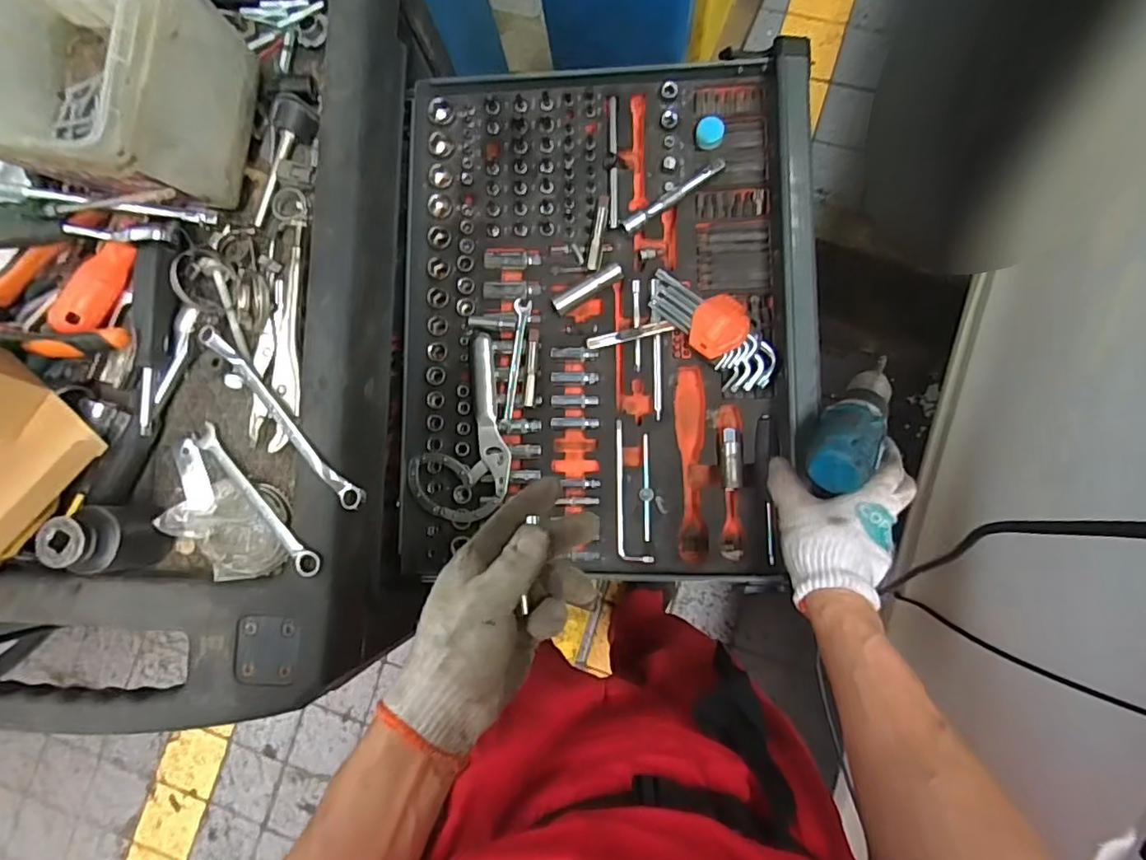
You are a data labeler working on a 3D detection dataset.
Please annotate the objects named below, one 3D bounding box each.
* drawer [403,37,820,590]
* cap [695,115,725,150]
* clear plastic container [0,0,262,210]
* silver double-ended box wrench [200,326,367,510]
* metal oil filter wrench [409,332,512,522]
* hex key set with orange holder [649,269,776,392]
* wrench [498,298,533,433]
[{"bbox_3d":[0.031,-0.113,0.600,0.411,0.063,0.530,0,85,5],"label":"drawer"},{"bbox_3d":[0.145,-0.313,0.607,0.028,0.016,0.030,0,85,5],"label":"cap"},{"bbox_3d":[-0.354,-0.248,0.415,0.198,0.154,0.155,16,86,6],"label":"clear plastic container"},{"bbox_3d":[-0.230,-0.010,0.452,0.016,0.012,0.189,-44,83,0],"label":"silver double-ended box wrench"},{"bbox_3d":[-0.113,-0.003,0.606,0.100,0.018,0.195,5,85,6],"label":"metal oil filter wrench"},{"bbox_3d":[0.145,-0.105,0.583,0.063,0.033,0.149,-41,83,0],"label":"hex key set with orange holder"},{"bbox_3d":[-0.061,-0.069,0.612,0.019,0.009,0.144,6,85,6],"label":"wrench"}]

